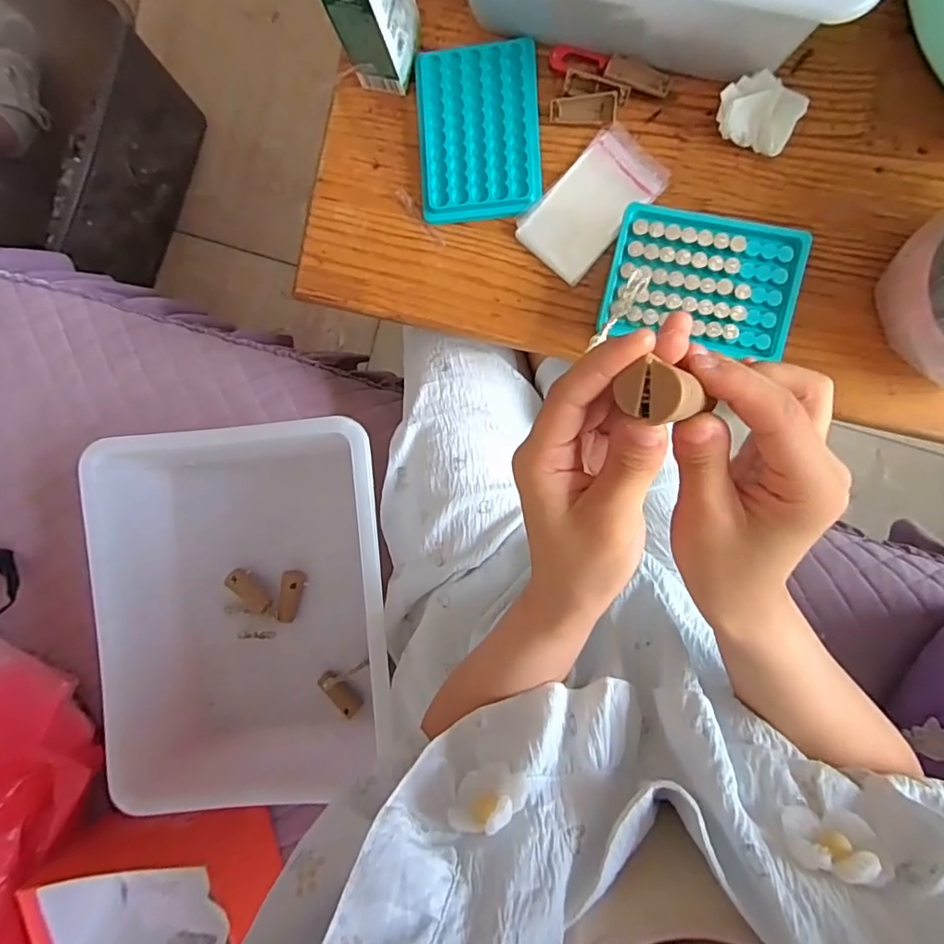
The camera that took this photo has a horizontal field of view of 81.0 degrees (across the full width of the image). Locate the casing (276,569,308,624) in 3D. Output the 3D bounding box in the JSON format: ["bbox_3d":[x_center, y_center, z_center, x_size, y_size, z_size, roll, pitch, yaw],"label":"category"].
[{"bbox_3d":[-0.183,0.125,0.555,0.020,0.017,0.053,17,95,5],"label":"casing"}]

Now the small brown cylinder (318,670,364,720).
[{"bbox_3d":[-0.129,0.218,0.546,0.017,0.022,0.051,-37,103,7],"label":"small brown cylinder"}]

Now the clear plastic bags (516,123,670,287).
[{"bbox_3d":[0.094,-0.210,0.434,0.066,0.007,0.112,44,97,2],"label":"clear plastic bags"}]

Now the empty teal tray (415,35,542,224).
[{"bbox_3d":[0.005,-0.267,0.436,0.094,0.012,0.127,-3,93,7],"label":"empty teal tray"}]

